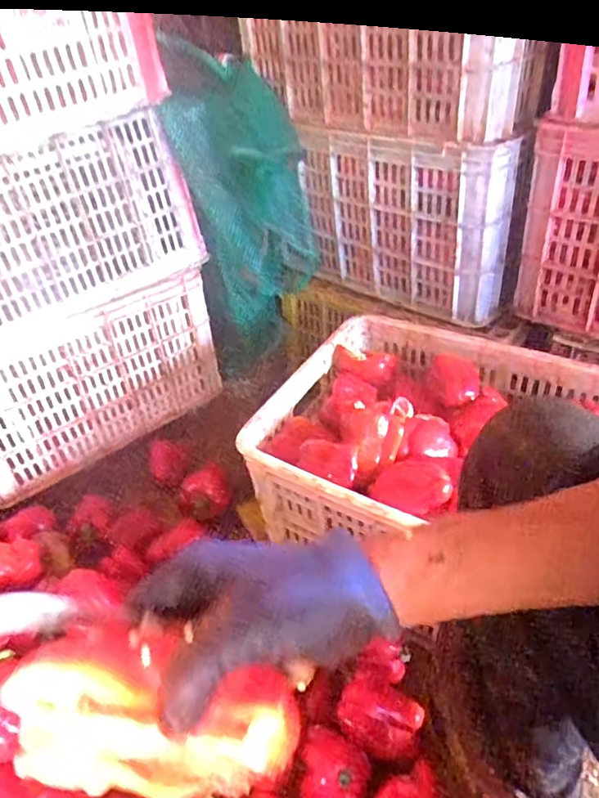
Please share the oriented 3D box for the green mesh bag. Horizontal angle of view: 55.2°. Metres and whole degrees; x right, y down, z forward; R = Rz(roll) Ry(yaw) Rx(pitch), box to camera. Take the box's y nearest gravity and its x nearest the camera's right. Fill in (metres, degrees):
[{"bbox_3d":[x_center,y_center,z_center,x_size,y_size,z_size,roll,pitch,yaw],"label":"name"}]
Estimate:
[{"bbox_3d":[-0.093,-0.308,1.118,0.238,0.613,0.107,1,38,11],"label":"green mesh bag"}]

